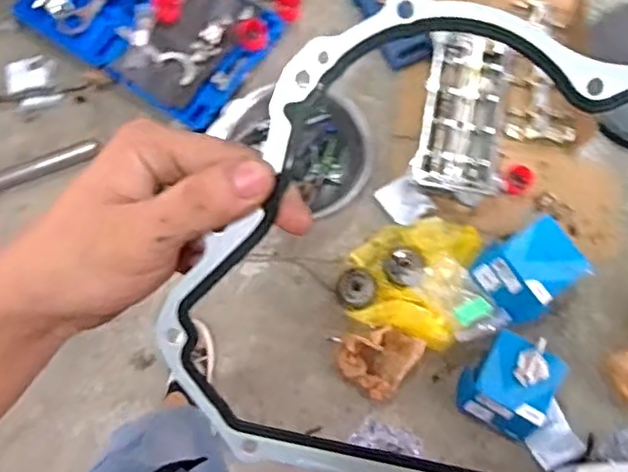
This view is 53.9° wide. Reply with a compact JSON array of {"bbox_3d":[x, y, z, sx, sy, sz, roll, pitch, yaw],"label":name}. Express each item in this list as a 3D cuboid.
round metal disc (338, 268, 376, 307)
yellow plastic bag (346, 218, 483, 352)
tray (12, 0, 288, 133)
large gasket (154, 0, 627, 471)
[{"bbox_3d":[0.105,0.127,1.523,0.087,0.022,0.089,0,74,0],"label":"round metal disc"},{"bbox_3d":[0.235,0.083,1.487,0.274,0.114,0.310,21,76,6],"label":"yellow plastic bag"},{"bbox_3d":[-0.456,-0.609,1.704,0.667,0.085,0.406,33,77,9],"label":"tray"},{"bbox_3d":[0.075,0.018,0.253,0.259,0.008,0.200,12,102,-2],"label":"large gasket"}]

